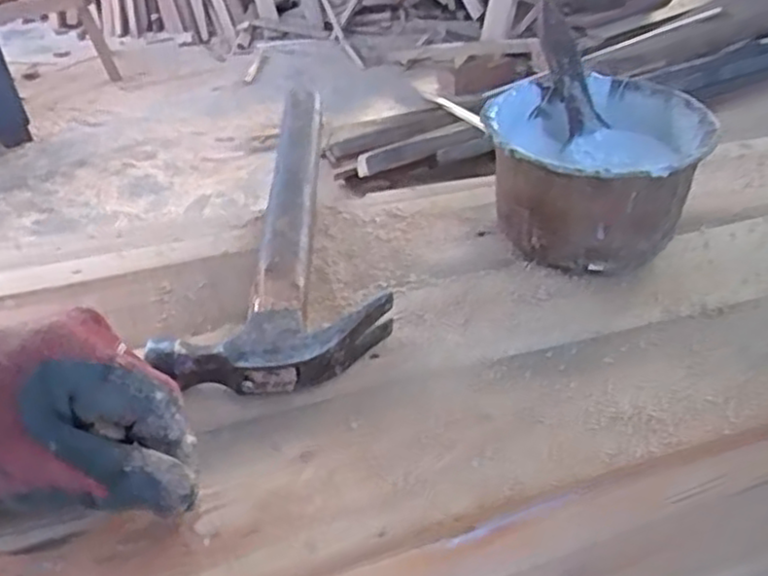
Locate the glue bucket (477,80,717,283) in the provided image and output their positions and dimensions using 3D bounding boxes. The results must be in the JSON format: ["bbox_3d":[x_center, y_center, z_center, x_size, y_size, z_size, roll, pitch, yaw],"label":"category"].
[{"bbox_3d":[0.135,-0.078,0.489,0.127,0.079,0.128,-4,37,3],"label":"glue bucket"}]

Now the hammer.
[{"bbox_3d":[-0.042,-0.054,0.499,0.108,0.030,0.328,0,37,8],"label":"hammer"}]

